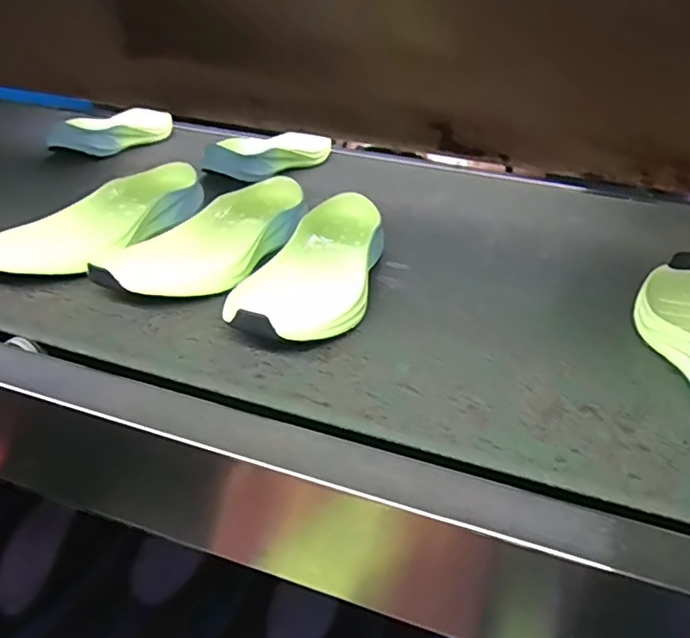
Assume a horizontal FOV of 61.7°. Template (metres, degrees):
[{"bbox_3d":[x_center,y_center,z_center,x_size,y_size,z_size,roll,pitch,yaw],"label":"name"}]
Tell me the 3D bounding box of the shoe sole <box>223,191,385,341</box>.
[{"bbox_3d":[-0.021,-0.051,0.555,0.104,0.046,0.278,10,30,10],"label":"shoe sole"}]

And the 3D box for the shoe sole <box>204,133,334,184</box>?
[{"bbox_3d":[-0.104,-0.262,0.910,0.086,0.050,0.249,18,32,24],"label":"shoe sole"}]

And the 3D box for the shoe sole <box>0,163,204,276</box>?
[{"bbox_3d":[-0.244,-0.105,0.616,0.110,0.048,0.289,16,31,20],"label":"shoe sole"}]

